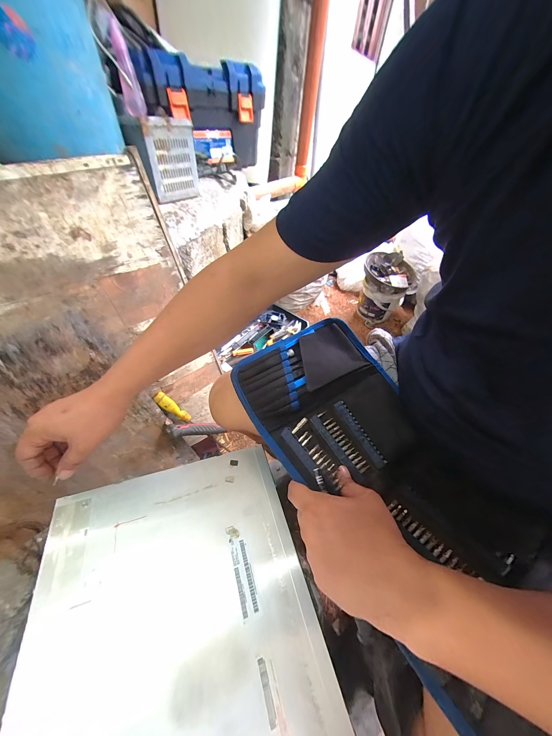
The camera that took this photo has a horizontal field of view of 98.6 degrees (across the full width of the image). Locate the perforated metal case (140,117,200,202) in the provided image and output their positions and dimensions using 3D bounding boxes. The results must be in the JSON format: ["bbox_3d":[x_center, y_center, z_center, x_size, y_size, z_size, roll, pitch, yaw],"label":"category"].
[{"bbox_3d":[-0.257,-0.523,0.601,0.031,0.152,0.146,30,51,21],"label":"perforated metal case"}]

